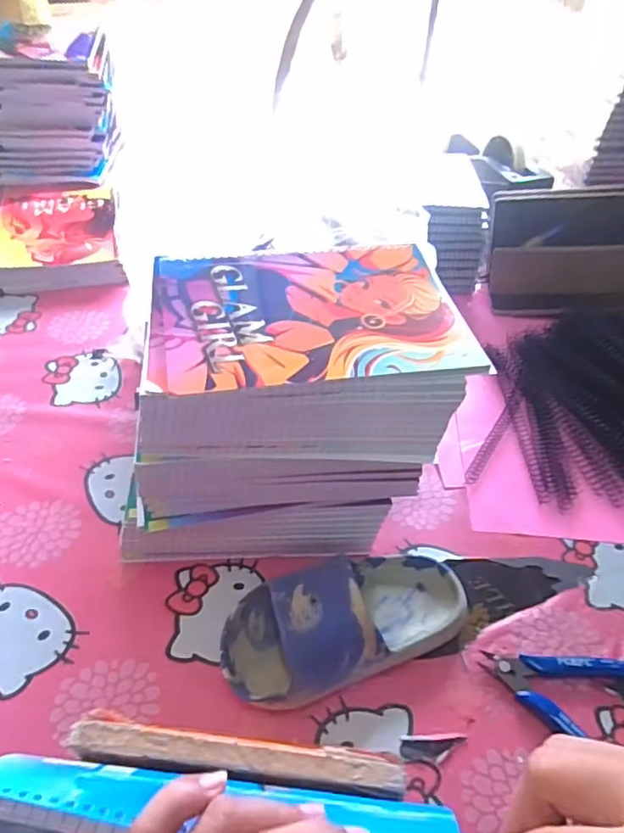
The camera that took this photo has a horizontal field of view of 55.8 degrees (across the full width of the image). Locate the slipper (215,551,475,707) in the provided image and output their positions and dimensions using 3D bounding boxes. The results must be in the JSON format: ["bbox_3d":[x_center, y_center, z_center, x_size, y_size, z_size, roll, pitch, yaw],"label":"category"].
[{"bbox_3d":[0.026,0.136,0.410,0.177,0.057,0.085,-11,48,-15],"label":"slipper"}]

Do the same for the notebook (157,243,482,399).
[{"bbox_3d":[-0.002,-0.072,0.399,0.206,0.009,0.142,-5,46,-10],"label":"notebook"}]

